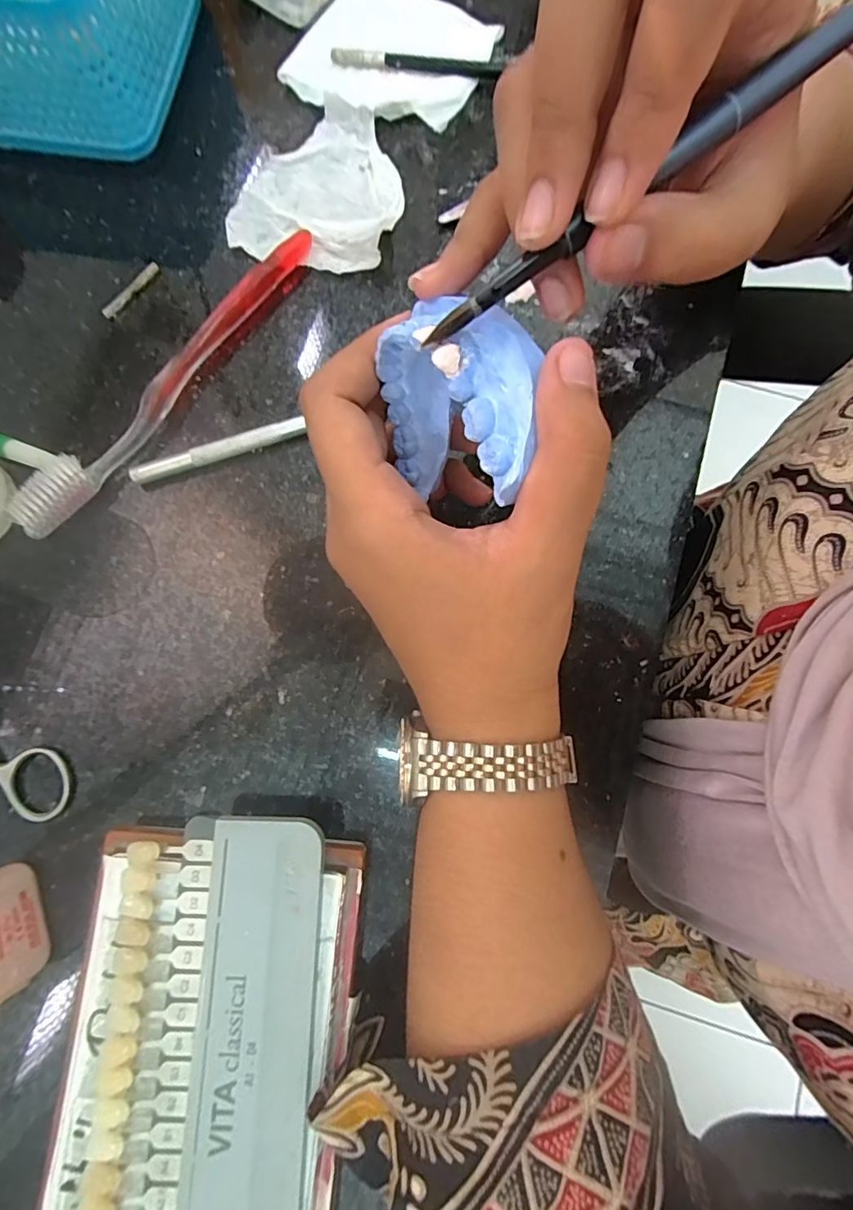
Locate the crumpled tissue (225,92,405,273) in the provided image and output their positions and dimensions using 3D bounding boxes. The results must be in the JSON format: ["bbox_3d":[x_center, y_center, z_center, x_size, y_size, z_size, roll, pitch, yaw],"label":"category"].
[{"bbox_3d":[-0.053,-0.214,0.255,0.081,0.017,0.089,11,79,1],"label":"crumpled tissue"}]

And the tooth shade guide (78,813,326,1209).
[{"bbox_3d":[-0.072,0.148,0.167,0.066,0.005,0.147,2,78,-2],"label":"tooth shade guide"}]

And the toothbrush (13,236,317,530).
[{"bbox_3d":[-0.117,-0.108,0.237,0.019,0.010,0.188,37,81,6],"label":"toothbrush"}]

